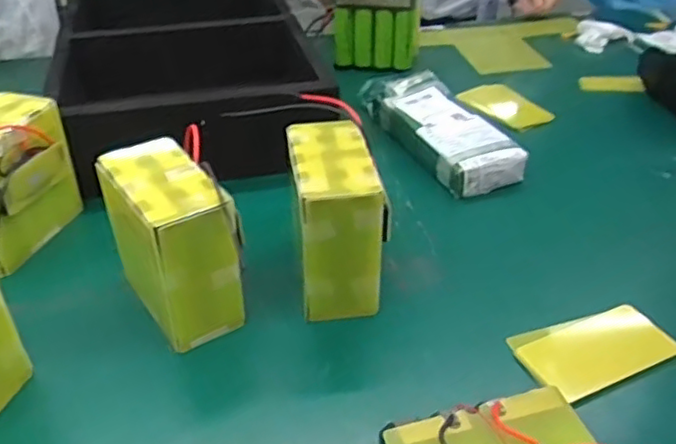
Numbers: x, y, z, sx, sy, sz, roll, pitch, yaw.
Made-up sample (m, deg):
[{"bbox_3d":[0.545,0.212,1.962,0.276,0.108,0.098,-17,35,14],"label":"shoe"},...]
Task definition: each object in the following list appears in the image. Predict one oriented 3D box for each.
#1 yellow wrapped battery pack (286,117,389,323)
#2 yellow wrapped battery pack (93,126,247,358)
[{"bbox_3d":[-0.002,-0.004,0.653,0.081,0.143,0.139,-6,36,-8],"label":"yellow wrapped battery pack"},{"bbox_3d":[-0.149,0.022,0.621,0.085,0.145,0.159,-21,41,-27],"label":"yellow wrapped battery pack"}]

